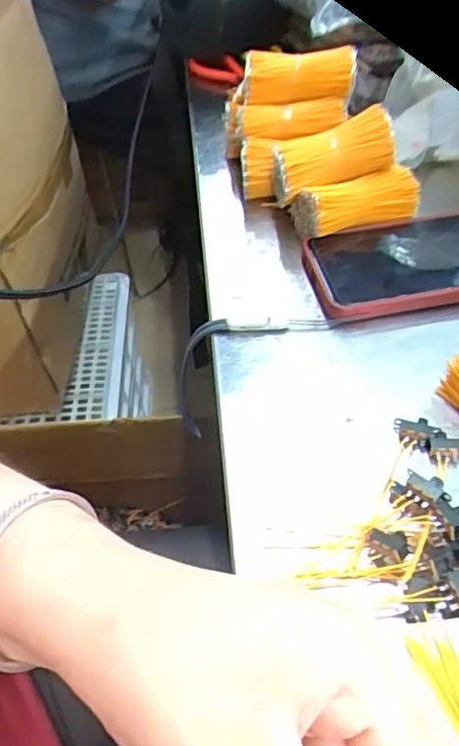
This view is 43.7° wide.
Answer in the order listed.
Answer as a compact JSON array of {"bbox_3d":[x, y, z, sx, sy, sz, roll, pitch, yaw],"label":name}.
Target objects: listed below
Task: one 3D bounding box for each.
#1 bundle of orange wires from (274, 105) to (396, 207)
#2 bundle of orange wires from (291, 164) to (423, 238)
[{"bbox_3d":[0.073,-0.149,0.401,0.085,0.031,0.033,-22,50,2],"label":"bundle of orange wires"},{"bbox_3d":[0.091,-0.119,0.406,0.085,0.034,0.033,-17,50,-12],"label":"bundle of orange wires"}]

